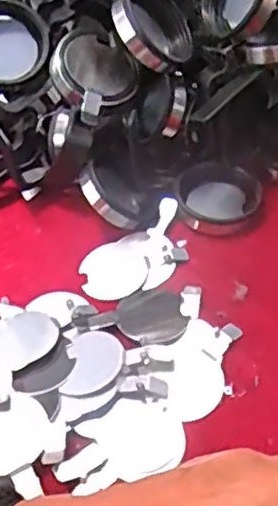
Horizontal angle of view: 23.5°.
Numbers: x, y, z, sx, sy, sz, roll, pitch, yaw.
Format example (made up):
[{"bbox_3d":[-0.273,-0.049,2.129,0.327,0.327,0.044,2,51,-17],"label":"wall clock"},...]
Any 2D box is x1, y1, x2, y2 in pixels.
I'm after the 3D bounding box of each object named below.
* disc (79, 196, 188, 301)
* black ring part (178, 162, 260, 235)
[{"bbox_3d":[0.002,0.000,0.541,0.103,0.015,0.059,-30,52,-20],"label":"disc"},{"bbox_3d":[0.068,-0.049,0.566,0.069,0.018,0.066,-3,47,3],"label":"black ring part"}]

